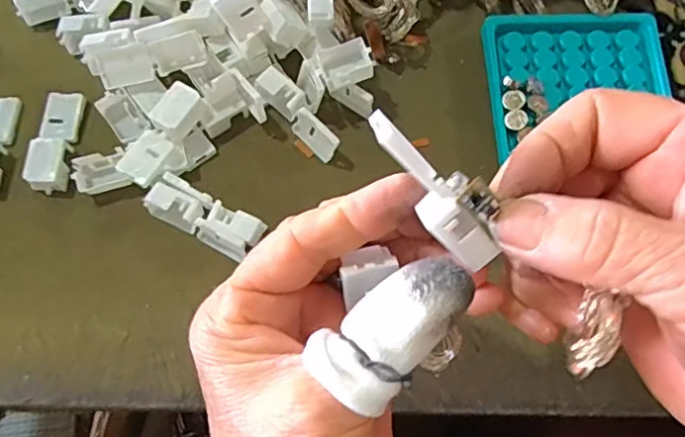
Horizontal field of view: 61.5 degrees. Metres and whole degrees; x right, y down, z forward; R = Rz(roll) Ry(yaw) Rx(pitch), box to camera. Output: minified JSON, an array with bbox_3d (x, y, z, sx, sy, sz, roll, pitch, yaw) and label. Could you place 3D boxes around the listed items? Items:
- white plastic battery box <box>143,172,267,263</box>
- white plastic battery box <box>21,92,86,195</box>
[{"bbox_3d":[-0.067,0.000,0.283,0.058,0.019,0.022,28,76,7],"label":"white plastic battery box"},{"bbox_3d":[-0.150,-0.041,0.298,0.020,0.011,0.054,4,74,1],"label":"white plastic battery box"}]

